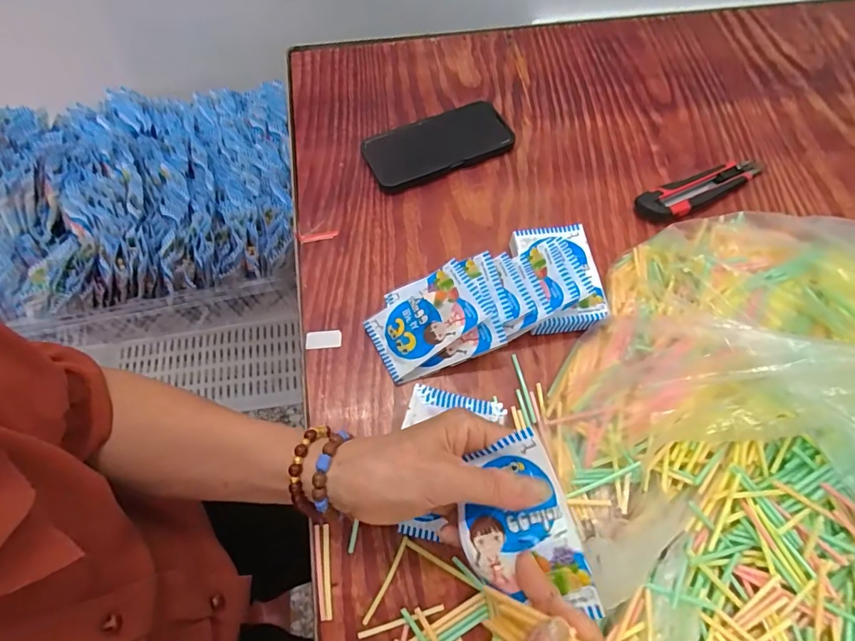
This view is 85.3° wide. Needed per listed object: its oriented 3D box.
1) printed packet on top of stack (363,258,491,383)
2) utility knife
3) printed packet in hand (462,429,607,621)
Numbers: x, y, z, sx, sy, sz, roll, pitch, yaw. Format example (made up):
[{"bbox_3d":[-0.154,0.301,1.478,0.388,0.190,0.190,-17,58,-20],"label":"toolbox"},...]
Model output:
[{"bbox_3d":[-0.002,0.000,0.413,0.104,0.008,0.064,-35,67,9],"label":"printed packet on top of stack"},{"bbox_3d":[0.302,-0.145,0.506,0.159,0.019,0.039,-25,66,-13],"label":"utility knife"},{"bbox_3d":[0.051,0.120,0.267,0.063,0.016,0.095,-22,64,10],"label":"printed packet in hand"}]

